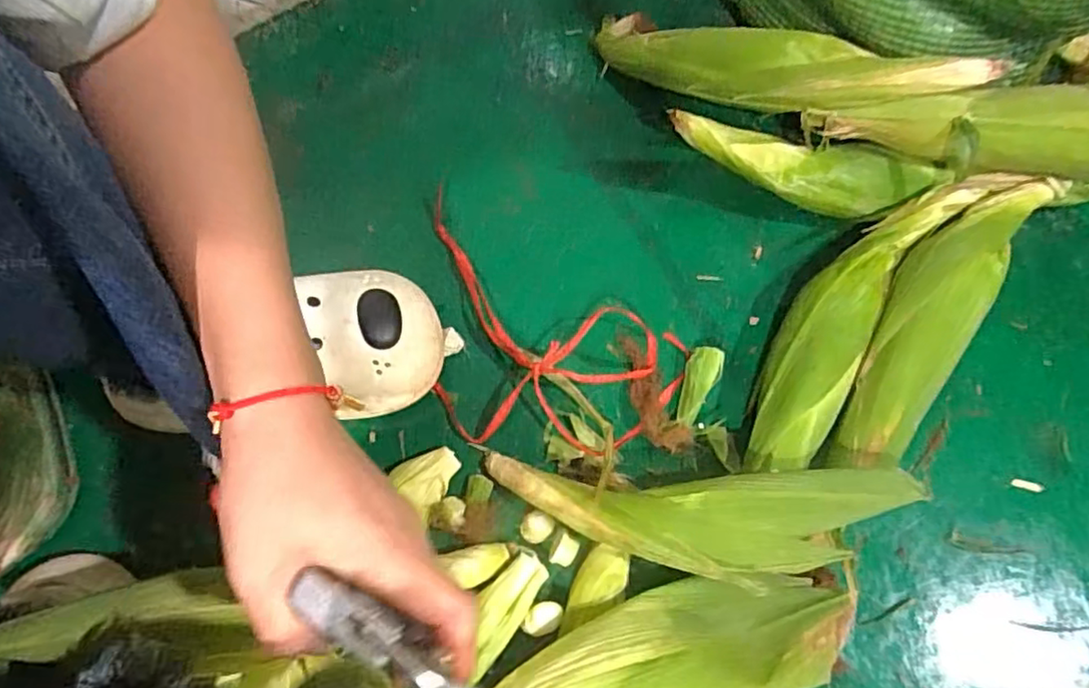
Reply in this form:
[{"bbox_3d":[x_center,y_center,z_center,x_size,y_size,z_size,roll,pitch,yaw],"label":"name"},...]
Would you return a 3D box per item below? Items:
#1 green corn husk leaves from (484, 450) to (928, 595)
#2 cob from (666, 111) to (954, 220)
[{"bbox_3d":[0.104,0.125,0.455,0.289,0.072,0.078,4,72,2],"label":"green corn husk leaves"},{"bbox_3d":[0.208,-0.147,0.515,0.217,0.070,0.039,13,73,5],"label":"cob"}]

